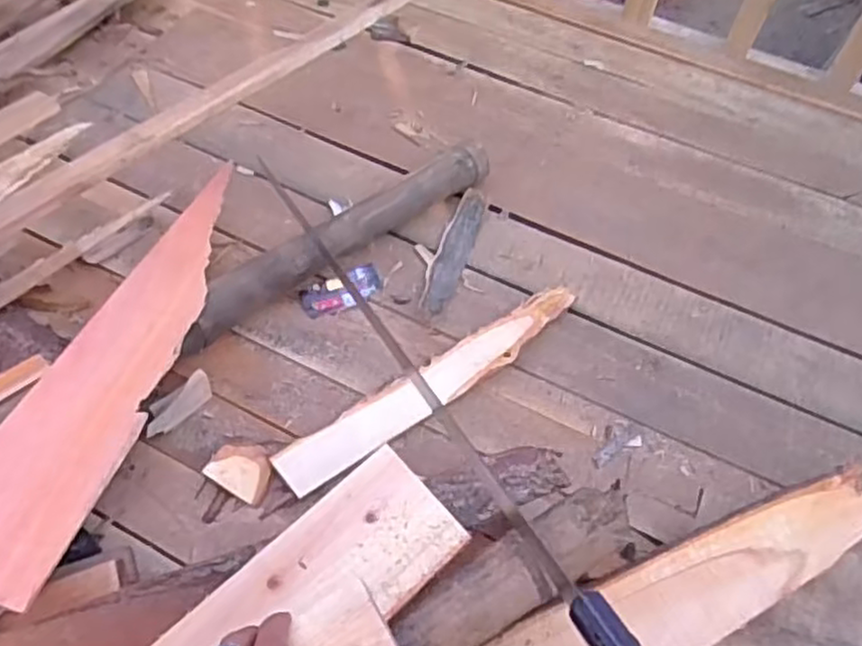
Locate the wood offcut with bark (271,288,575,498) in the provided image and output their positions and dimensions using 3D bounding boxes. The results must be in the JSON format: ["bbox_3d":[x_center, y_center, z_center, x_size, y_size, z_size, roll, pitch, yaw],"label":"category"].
[{"bbox_3d":[0.012,0.069,0.911,0.448,0.033,0.066,-31,62,-25],"label":"wood offcut with bark"}]

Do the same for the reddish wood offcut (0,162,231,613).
[{"bbox_3d":[-0.339,0.023,0.813,0.141,0.015,0.583,11,47,8],"label":"reddish wood offcut"}]

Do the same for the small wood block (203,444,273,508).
[{"bbox_3d":[-0.213,0.164,0.819,0.065,0.031,0.060,21,55,10],"label":"small wood block"}]

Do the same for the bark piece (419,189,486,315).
[{"bbox_3d":[0.032,-0.104,1.044,0.048,0.026,0.234,18,54,8],"label":"bark piece"}]

